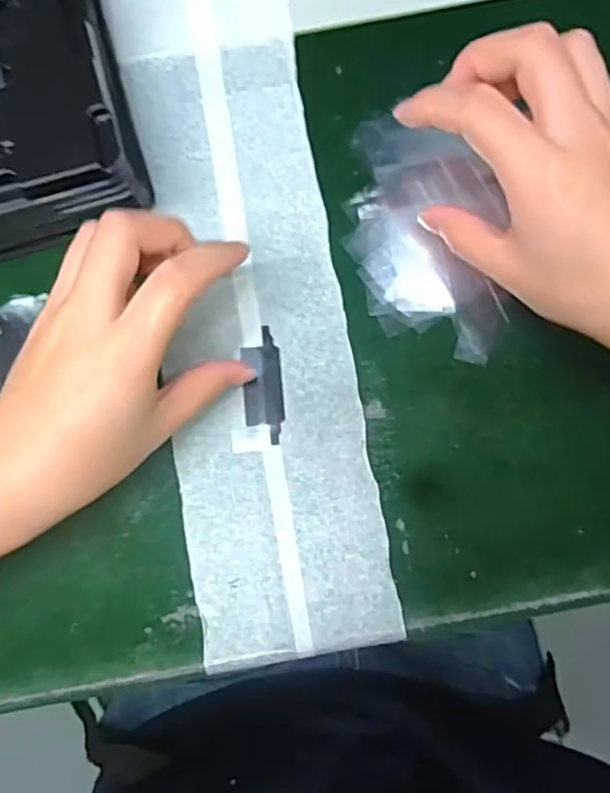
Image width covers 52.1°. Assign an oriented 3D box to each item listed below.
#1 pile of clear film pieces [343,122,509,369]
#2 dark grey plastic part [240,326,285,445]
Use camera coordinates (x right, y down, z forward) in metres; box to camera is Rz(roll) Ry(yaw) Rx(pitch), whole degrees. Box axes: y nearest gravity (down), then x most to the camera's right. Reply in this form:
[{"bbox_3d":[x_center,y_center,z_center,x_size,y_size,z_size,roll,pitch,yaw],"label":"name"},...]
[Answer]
[{"bbox_3d":[0.057,-0.077,0.299,0.070,0.011,0.117,-3,86,0],"label":"pile of clear film pieces"},{"bbox_3d":[-0.020,-0.005,0.300,0.019,0.004,0.055,-3,85,0],"label":"dark grey plastic part"}]

